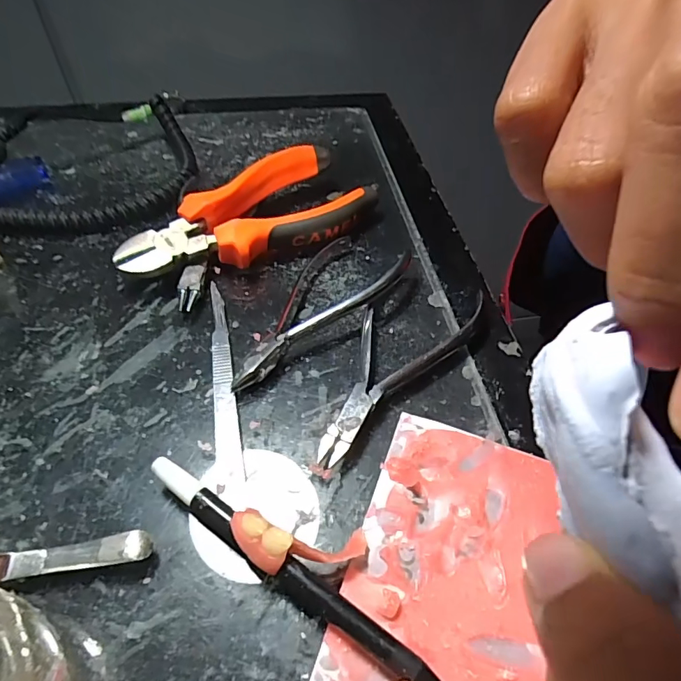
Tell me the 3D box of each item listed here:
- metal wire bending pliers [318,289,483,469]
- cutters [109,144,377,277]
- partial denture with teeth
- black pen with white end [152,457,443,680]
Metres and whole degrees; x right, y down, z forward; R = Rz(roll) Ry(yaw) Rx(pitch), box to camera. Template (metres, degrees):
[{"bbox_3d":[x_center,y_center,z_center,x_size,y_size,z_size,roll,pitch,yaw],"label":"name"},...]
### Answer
[{"bbox_3d":[0.022,0.007,0.232,0.116,0.016,0.047,-36,60,-28],"label":"metal wire bending pliers"},{"bbox_3d":[-0.050,-0.068,0.278,0.146,0.036,0.058,-35,59,-28],"label":"cutters"},{"bbox_3d":[-0.015,0.073,0.168,0.049,0.007,0.019,13,49,-10],"label":"partial denture with teeth"},{"bbox_3d":[-0.019,0.082,0.168,0.132,0.009,0.011,28,54,20],"label":"black pen with white end"}]

